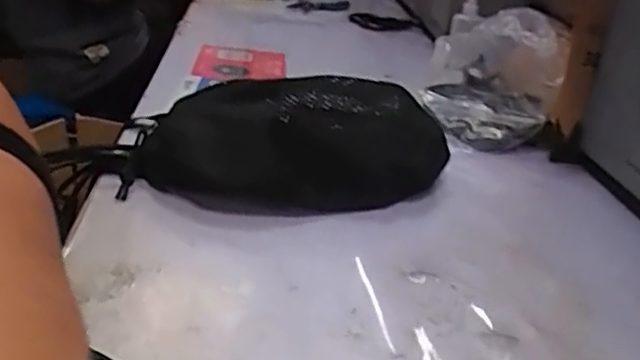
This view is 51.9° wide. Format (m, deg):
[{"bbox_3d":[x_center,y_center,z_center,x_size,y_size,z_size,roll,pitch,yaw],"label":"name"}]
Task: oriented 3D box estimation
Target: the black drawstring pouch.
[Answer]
[{"bbox_3d":[-0.039,-0.030,0.546,0.317,0.078,0.115,-3,26,-23],"label":"black drawstring pouch"}]

